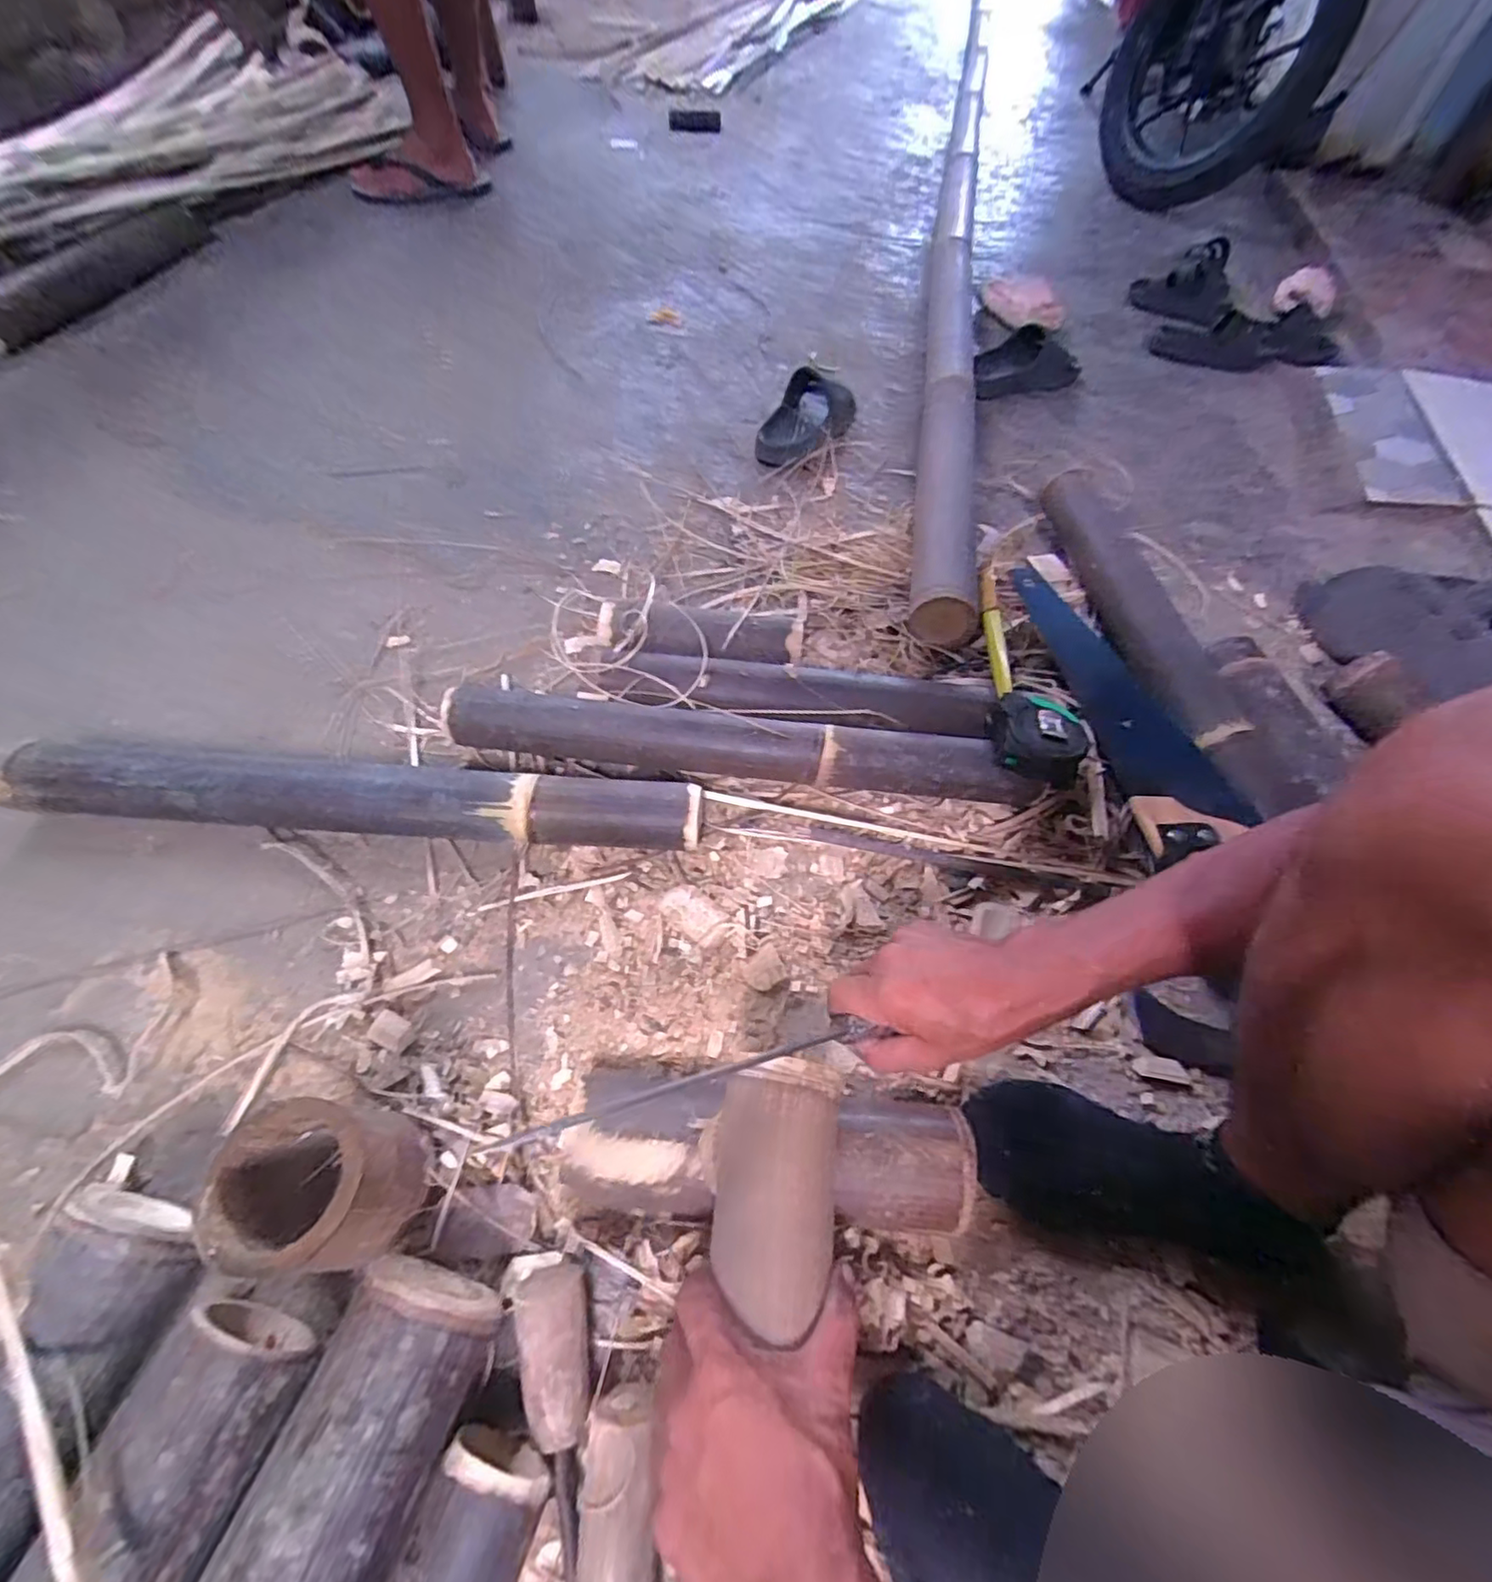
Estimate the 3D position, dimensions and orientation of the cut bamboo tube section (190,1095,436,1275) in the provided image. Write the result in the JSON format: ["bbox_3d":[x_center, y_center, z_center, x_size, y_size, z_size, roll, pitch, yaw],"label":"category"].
[{"bbox_3d":[-0.260,0.247,0.399,0.094,0.121,0.086,12,61,3],"label":"cut bamboo tube section"}]

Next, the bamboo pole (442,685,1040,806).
[{"bbox_3d":[-0.007,-0.042,0.633,0.569,0.075,0.064,7,60,0],"label":"bamboo pole"}]

